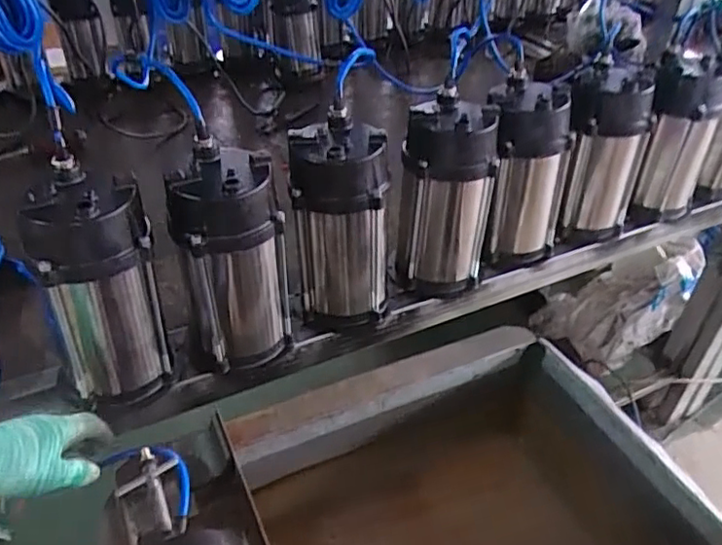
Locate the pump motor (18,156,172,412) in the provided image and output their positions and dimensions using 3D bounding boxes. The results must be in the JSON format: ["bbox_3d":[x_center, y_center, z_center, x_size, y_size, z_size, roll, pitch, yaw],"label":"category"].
[{"bbox_3d":[-0.288,0.022,0.672,0.123,0.256,0.102,-15,40,-20],"label":"pump motor"}]

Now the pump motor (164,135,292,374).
[{"bbox_3d":[-0.150,-0.005,0.717,0.121,0.260,0.105,-11,39,-15],"label":"pump motor"}]

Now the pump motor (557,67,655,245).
[{"bbox_3d":[0.370,-0.174,0.939,0.121,0.253,0.098,16,40,19],"label":"pump motor"}]

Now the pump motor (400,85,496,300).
[{"bbox_3d":[0.117,-0.101,0.844,0.121,0.251,0.107,7,38,8],"label":"pump motor"}]

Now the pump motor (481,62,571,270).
[{"bbox_3d":[0.239,-0.138,0.903,0.122,0.256,0.119,7,38,8],"label":"pump motor"}]

